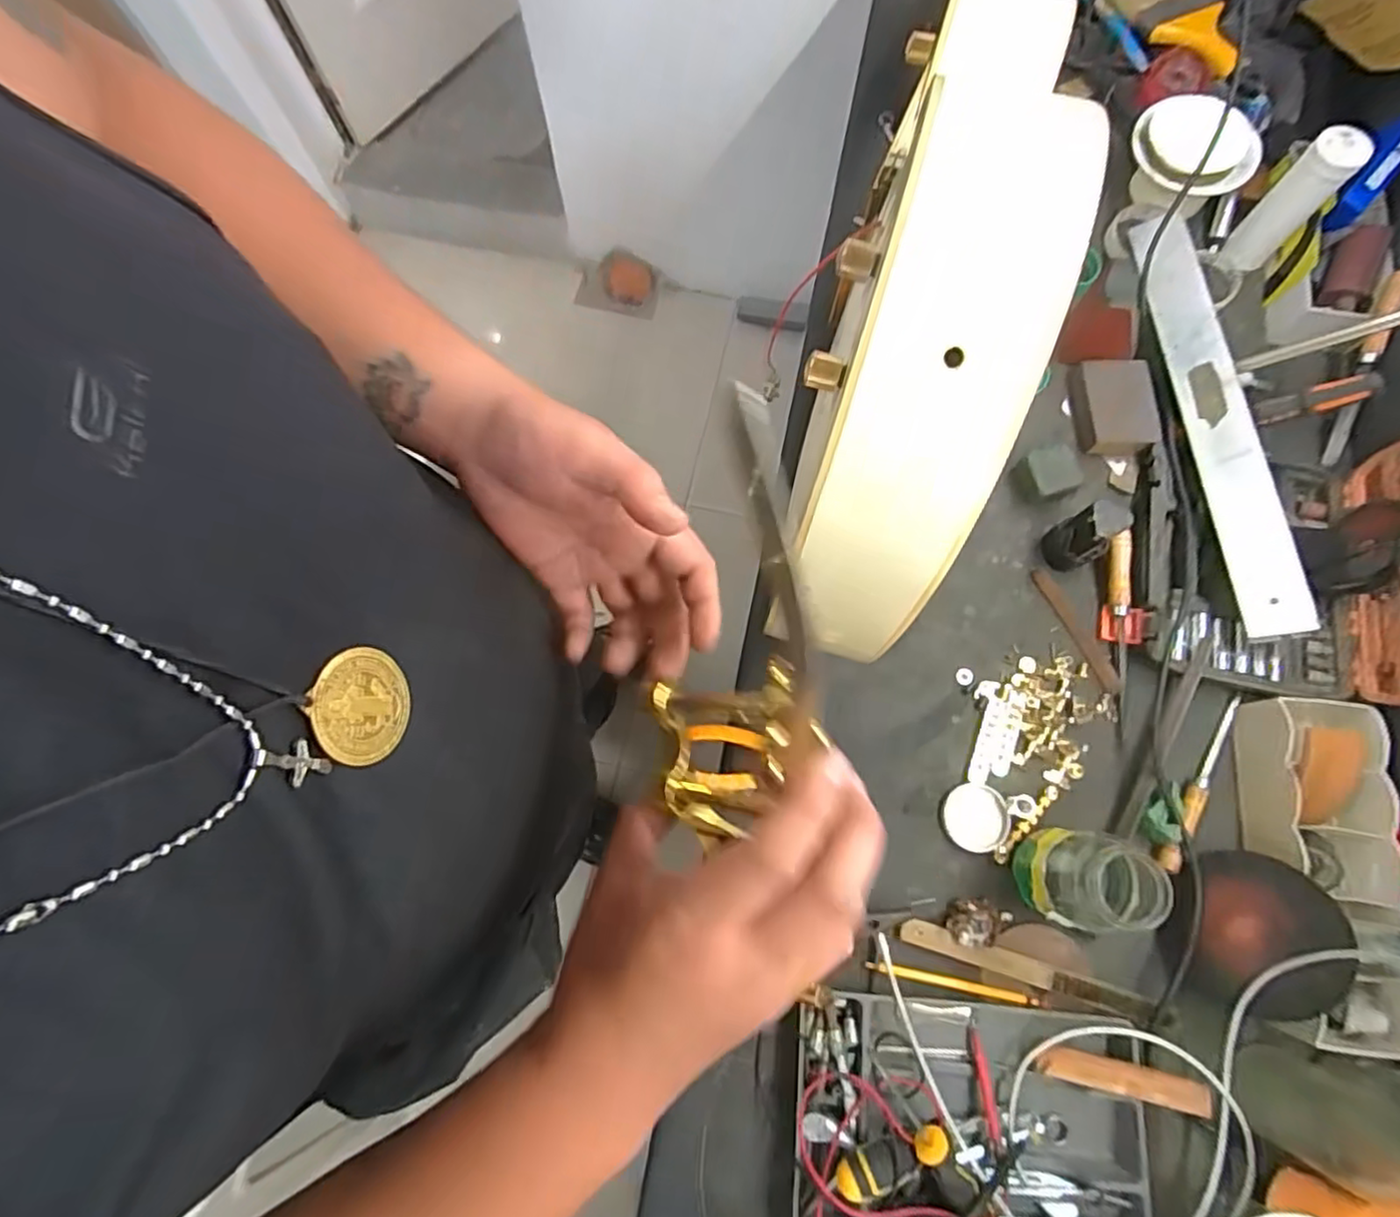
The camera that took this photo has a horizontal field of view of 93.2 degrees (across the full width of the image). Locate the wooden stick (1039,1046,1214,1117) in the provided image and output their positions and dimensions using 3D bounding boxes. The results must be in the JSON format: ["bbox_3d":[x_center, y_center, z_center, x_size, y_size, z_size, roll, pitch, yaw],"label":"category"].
[{"bbox_3d":[0.335,0.375,0.527,0.115,0.017,0.020,-2,72,27],"label":"wooden stick"}]

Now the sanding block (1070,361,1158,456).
[{"bbox_3d":[0.442,-0.216,0.710,0.072,0.022,0.102,3,74,1],"label":"sanding block"}]

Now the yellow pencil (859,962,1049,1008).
[{"bbox_3d":[0.218,0.322,0.568,0.150,0.014,0.008,11,74,3],"label":"yellow pencil"}]

